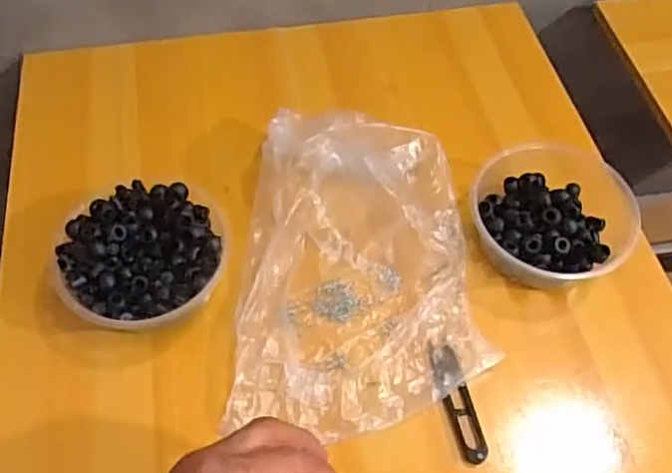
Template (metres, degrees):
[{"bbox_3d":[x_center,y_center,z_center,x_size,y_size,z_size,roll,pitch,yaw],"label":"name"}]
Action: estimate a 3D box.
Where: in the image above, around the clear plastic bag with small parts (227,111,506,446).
[{"bbox_3d":[0.018,0.018,0.541,0.206,0.069,0.287,-1,57,-1],"label":"clear plastic bag with small parts"}]

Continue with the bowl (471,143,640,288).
[{"bbox_3d":[0.198,-0.026,0.584,0.148,0.044,0.159,7,58,4],"label":"bowl"}]

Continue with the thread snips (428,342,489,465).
[{"bbox_3d":[0.098,0.131,0.504,0.022,0.005,0.096,-12,58,-8],"label":"thread snips"}]

